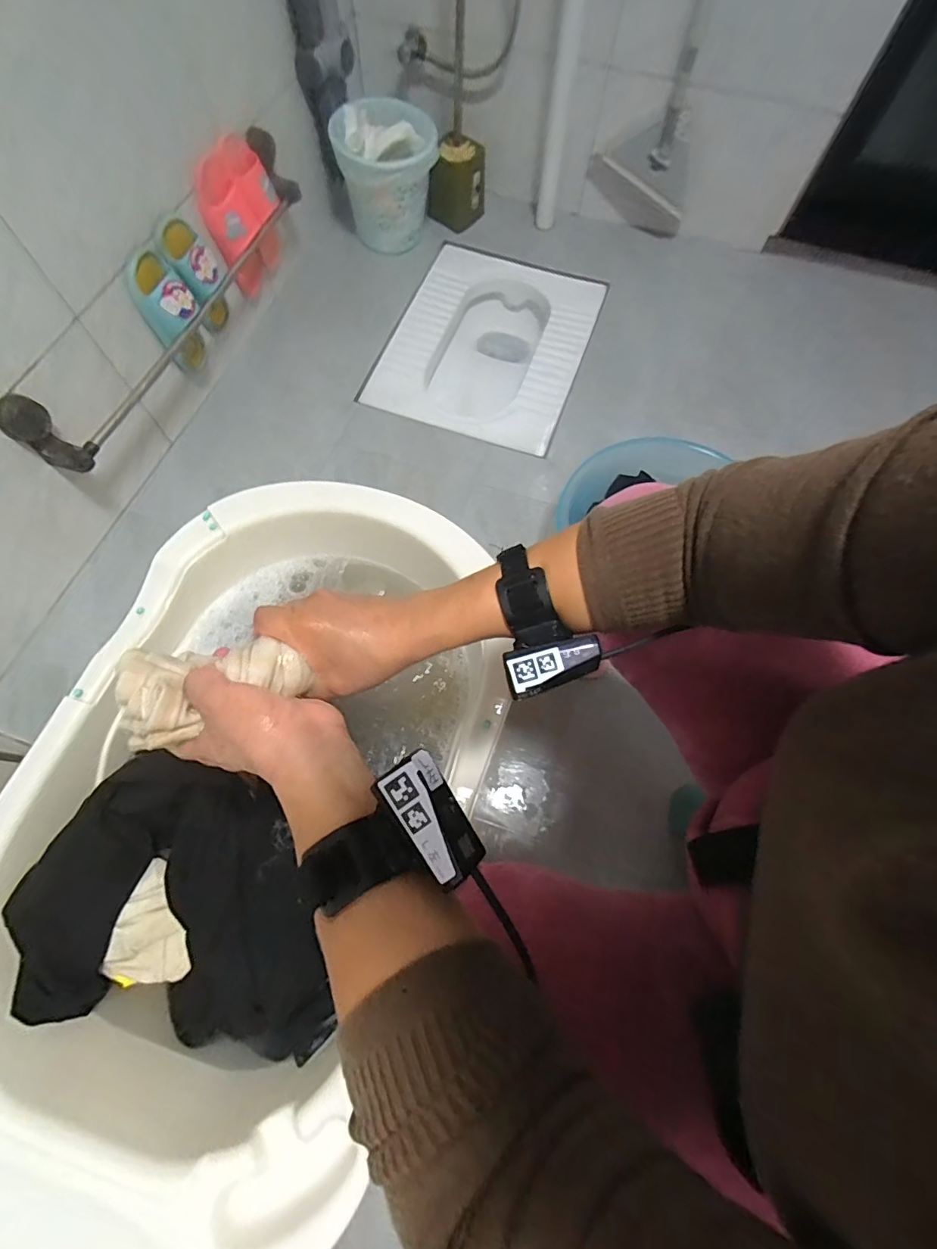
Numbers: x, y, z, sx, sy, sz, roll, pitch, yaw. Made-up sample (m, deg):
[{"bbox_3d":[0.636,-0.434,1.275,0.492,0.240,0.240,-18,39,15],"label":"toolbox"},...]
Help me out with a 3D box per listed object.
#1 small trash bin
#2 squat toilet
[{"bbox_3d":[-0.186,-1.013,1.129,0.223,0.189,0.172,5,70,0],"label":"small trash bin"},{"bbox_3d":[0.049,-0.633,1.240,0.428,0.208,0.571,19,70,6],"label":"squat toilet"}]

